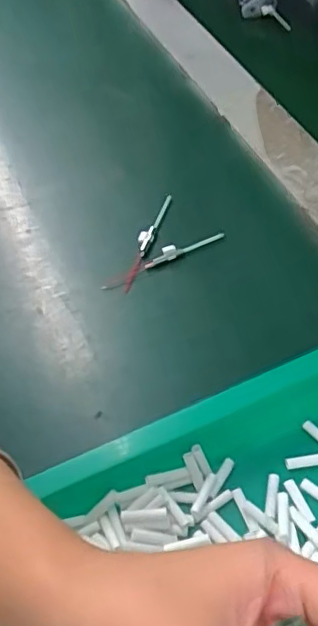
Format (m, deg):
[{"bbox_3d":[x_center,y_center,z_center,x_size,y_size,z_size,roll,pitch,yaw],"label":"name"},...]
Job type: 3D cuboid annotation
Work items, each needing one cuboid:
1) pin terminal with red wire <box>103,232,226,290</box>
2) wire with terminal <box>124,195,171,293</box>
[{"bbox_3d":[0.003,-0.038,0.395,0.091,0.010,0.008,-24,55,-14],"label":"pin terminal with red wire"},{"bbox_3d":[-0.009,-0.053,0.406,0.010,0.006,0.088,13,55,13],"label":"wire with terminal"}]

